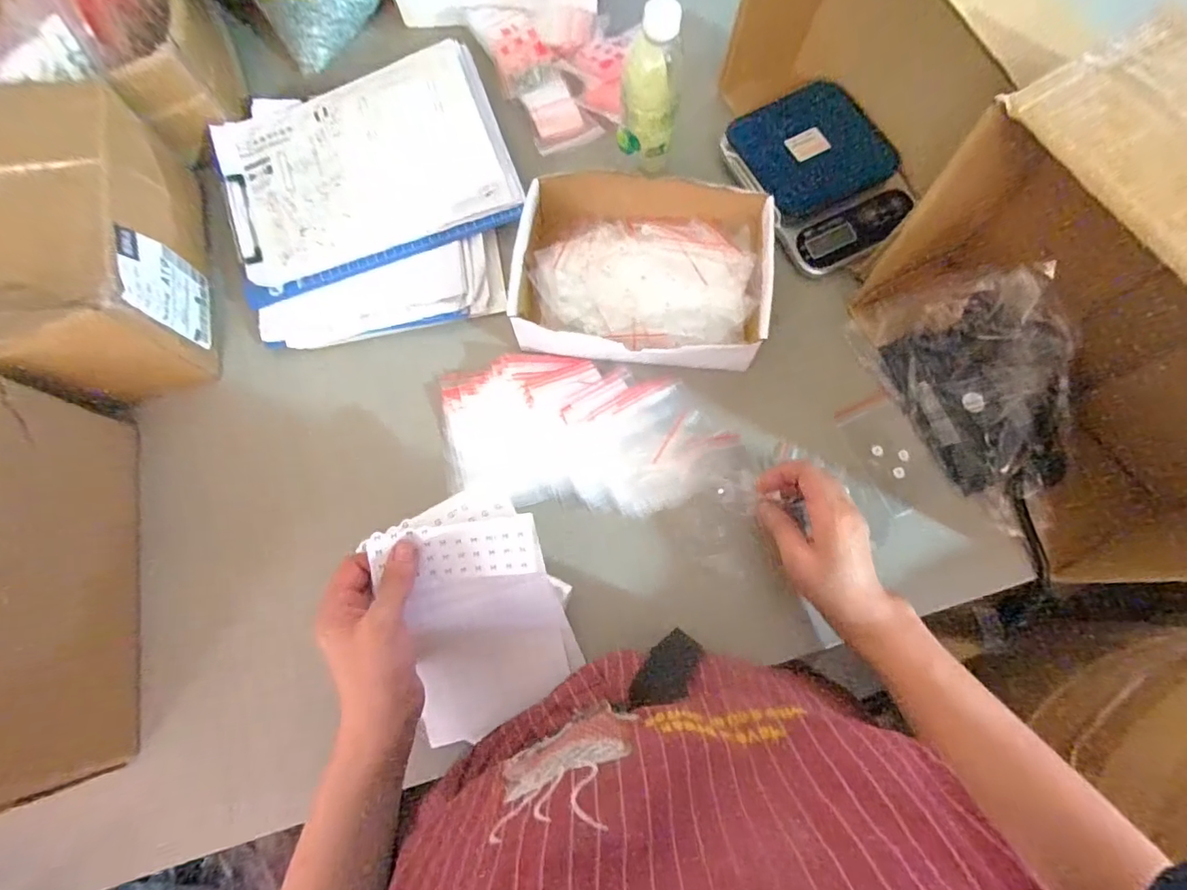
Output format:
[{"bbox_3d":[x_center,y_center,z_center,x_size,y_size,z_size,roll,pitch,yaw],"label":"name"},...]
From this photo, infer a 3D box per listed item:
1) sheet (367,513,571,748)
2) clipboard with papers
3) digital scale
[{"bbox_3d":[-0.092,0.146,0.430,0.123,0.024,0.182,-14,105,-8],"label":"sheet"},{"bbox_3d":[-0.247,-0.301,0.562,0.300,0.039,0.219,-20,79,-3],"label":"clipboard with papers"},{"bbox_3d":[0.246,-0.285,0.556,0.149,0.034,0.181,-25,79,-4],"label":"digital scale"}]

